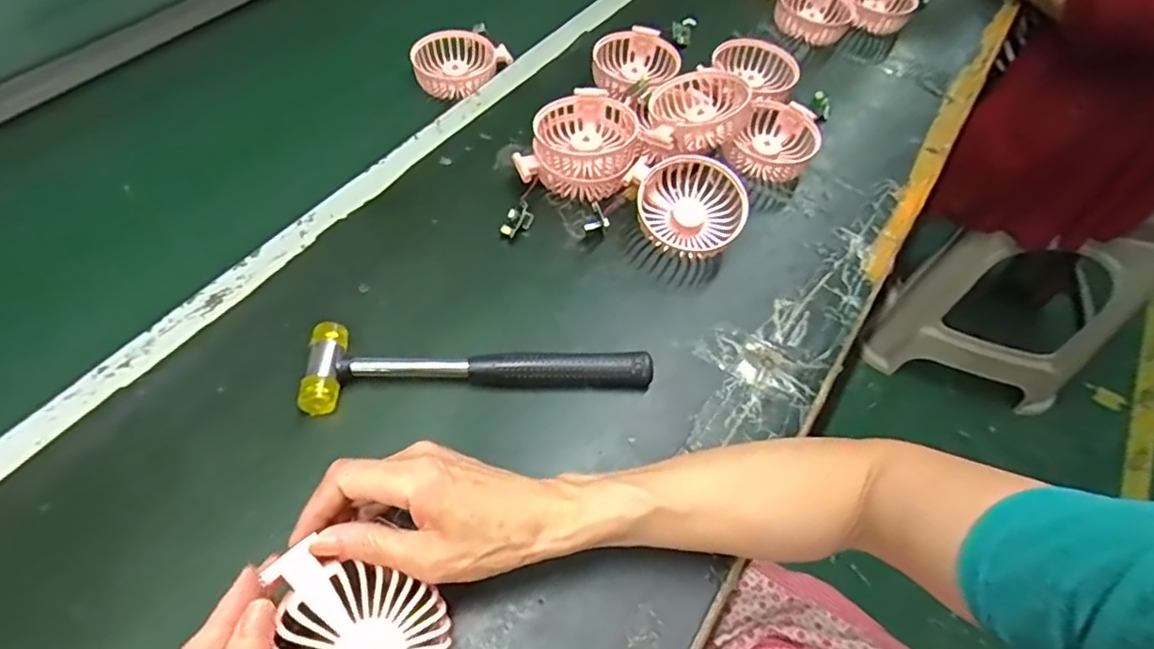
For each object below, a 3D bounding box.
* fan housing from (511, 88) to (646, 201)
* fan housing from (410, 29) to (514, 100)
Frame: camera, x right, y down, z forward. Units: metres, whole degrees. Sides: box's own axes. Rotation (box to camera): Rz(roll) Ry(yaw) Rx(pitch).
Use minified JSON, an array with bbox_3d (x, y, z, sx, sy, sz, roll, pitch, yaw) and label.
[{"bbox_3d":[0.005,-0.159,0.561,0.098,0.051,0.100,18,56,10],"label":"fan housing"},{"bbox_3d":[-0.129,-0.289,0.678,0.075,0.030,0.092,36,61,20],"label":"fan housing"}]

